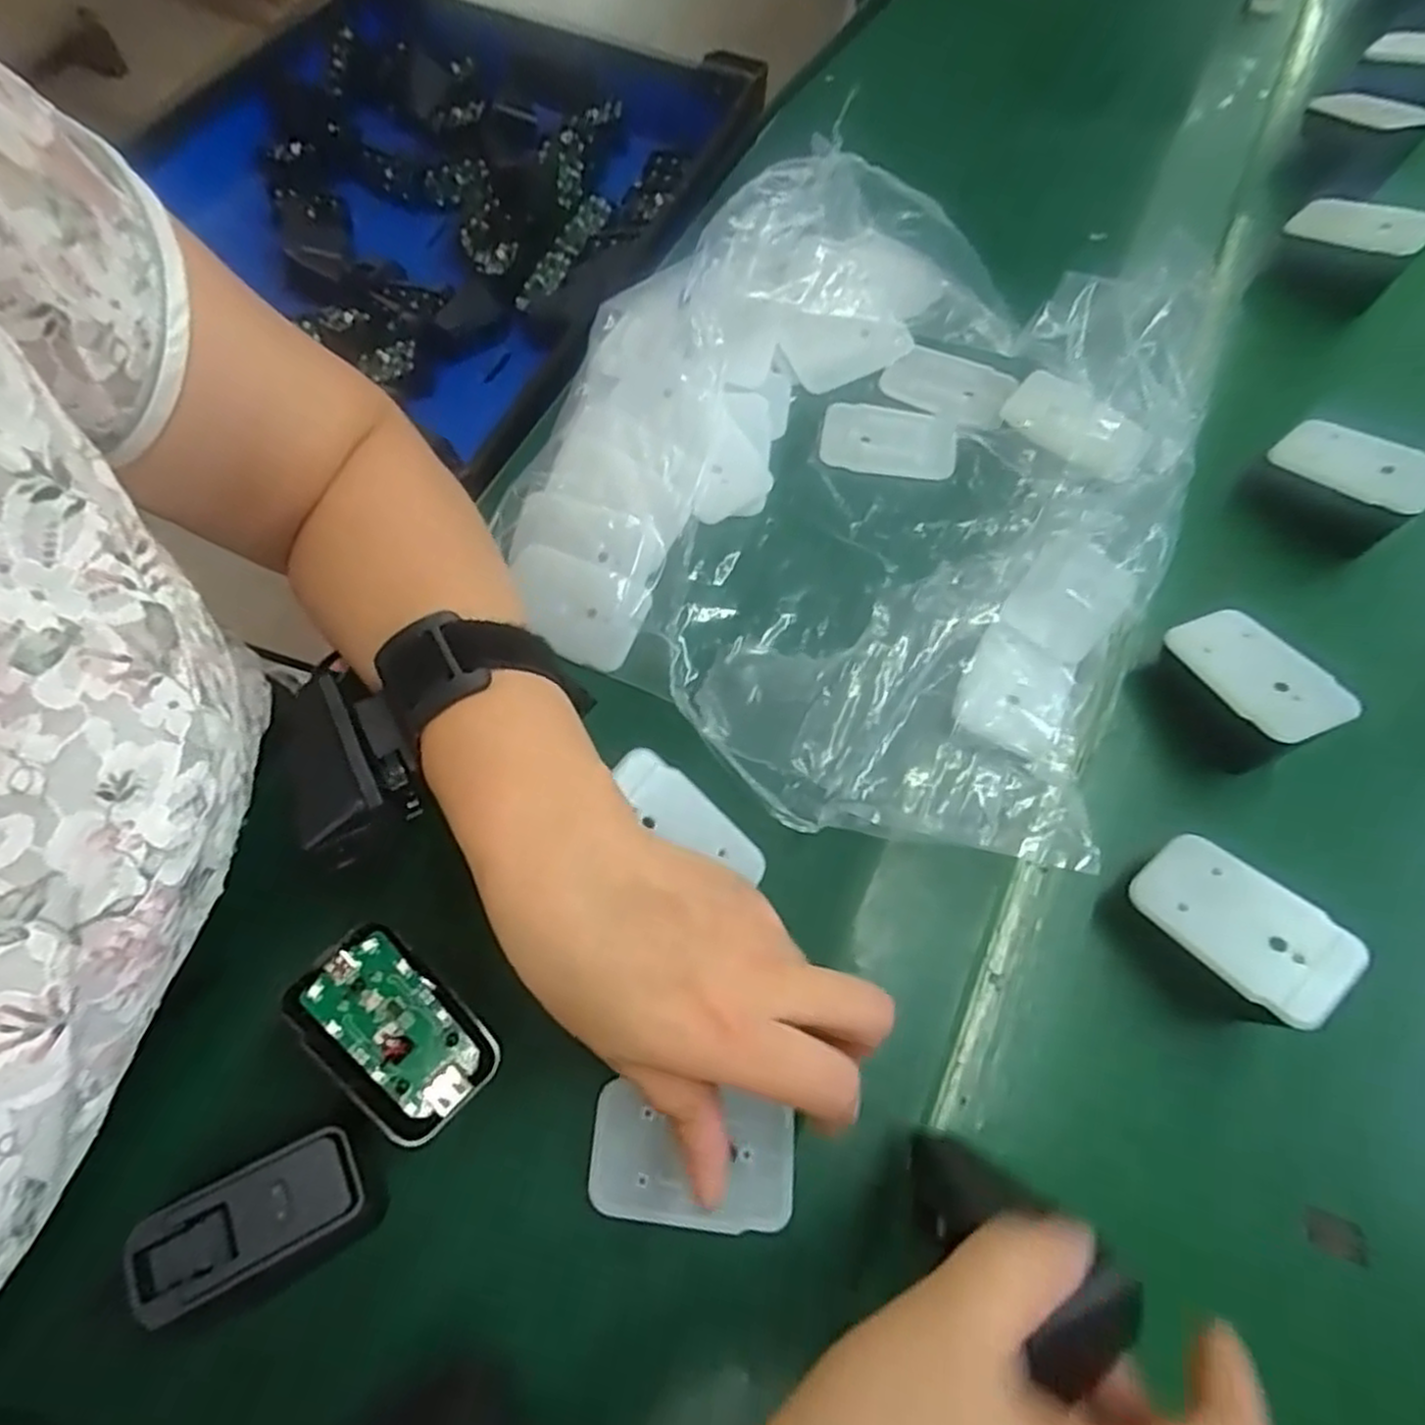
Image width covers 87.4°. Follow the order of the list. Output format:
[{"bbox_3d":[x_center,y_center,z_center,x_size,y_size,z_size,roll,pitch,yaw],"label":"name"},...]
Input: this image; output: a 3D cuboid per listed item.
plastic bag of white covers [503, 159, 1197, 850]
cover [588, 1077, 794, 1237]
[{"bbox_3d":[0.065,-0.115,0.333,0.297,0.091,0.289,34,71,12],"label":"plastic bag of white covers"},{"bbox_3d":[-0.007,0.157,0.260,0.070,0.004,0.040,4,67,3],"label":"cover"}]

